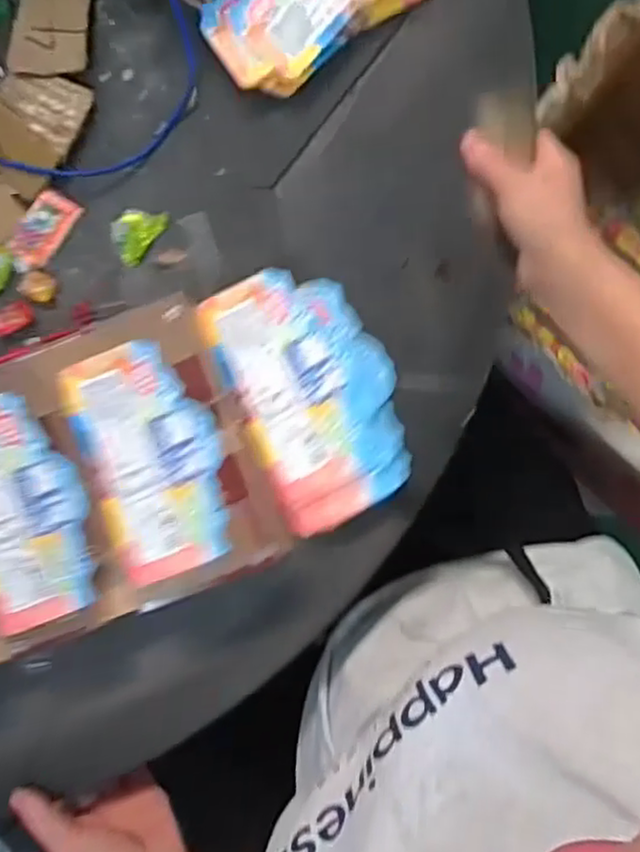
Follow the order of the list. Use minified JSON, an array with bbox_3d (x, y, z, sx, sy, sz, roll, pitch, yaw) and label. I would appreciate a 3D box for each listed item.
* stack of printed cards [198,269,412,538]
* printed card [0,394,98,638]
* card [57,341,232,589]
[{"bbox_3d":[-0.001,-0.024,0.448,0.107,0.020,0.167,-25,88,-14],"label":"stack of printed cards"},{"bbox_3d":[-0.190,0.052,0.416,0.080,0.013,0.140,-26,87,4],"label":"printed card"},{"bbox_3d":[-0.104,0.020,0.416,0.080,0.010,0.140,-22,86,5],"label":"card"}]

